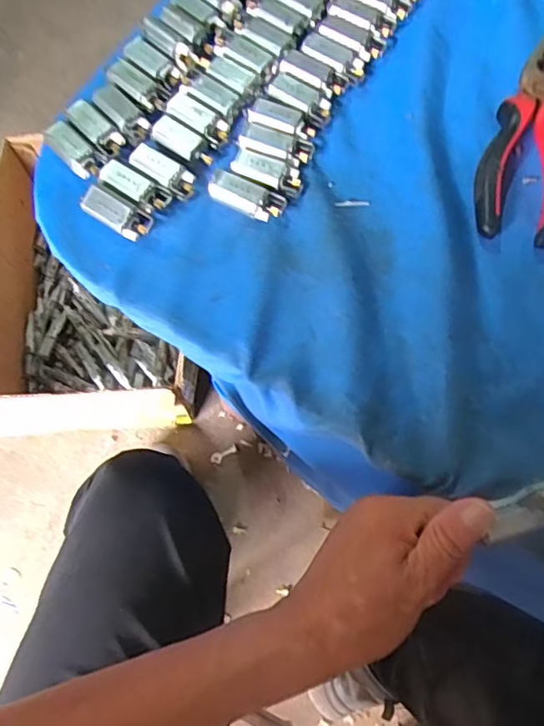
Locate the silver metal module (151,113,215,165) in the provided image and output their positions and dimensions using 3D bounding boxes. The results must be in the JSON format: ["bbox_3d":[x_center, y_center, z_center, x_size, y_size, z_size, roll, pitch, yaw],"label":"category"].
[{"bbox_3d":[-0.058,-0.144,0.379,0.043,0.004,0.019,35,75,10],"label":"silver metal module"}]

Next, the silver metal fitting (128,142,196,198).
[{"bbox_3d":[-0.070,-0.123,0.371,0.048,0.008,0.019,36,75,10],"label":"silver metal fitting"}]

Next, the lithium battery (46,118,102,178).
[{"bbox_3d":[-0.128,-0.137,0.376,0.018,0.011,0.042,-41,77,-12],"label":"lithium battery"}]

